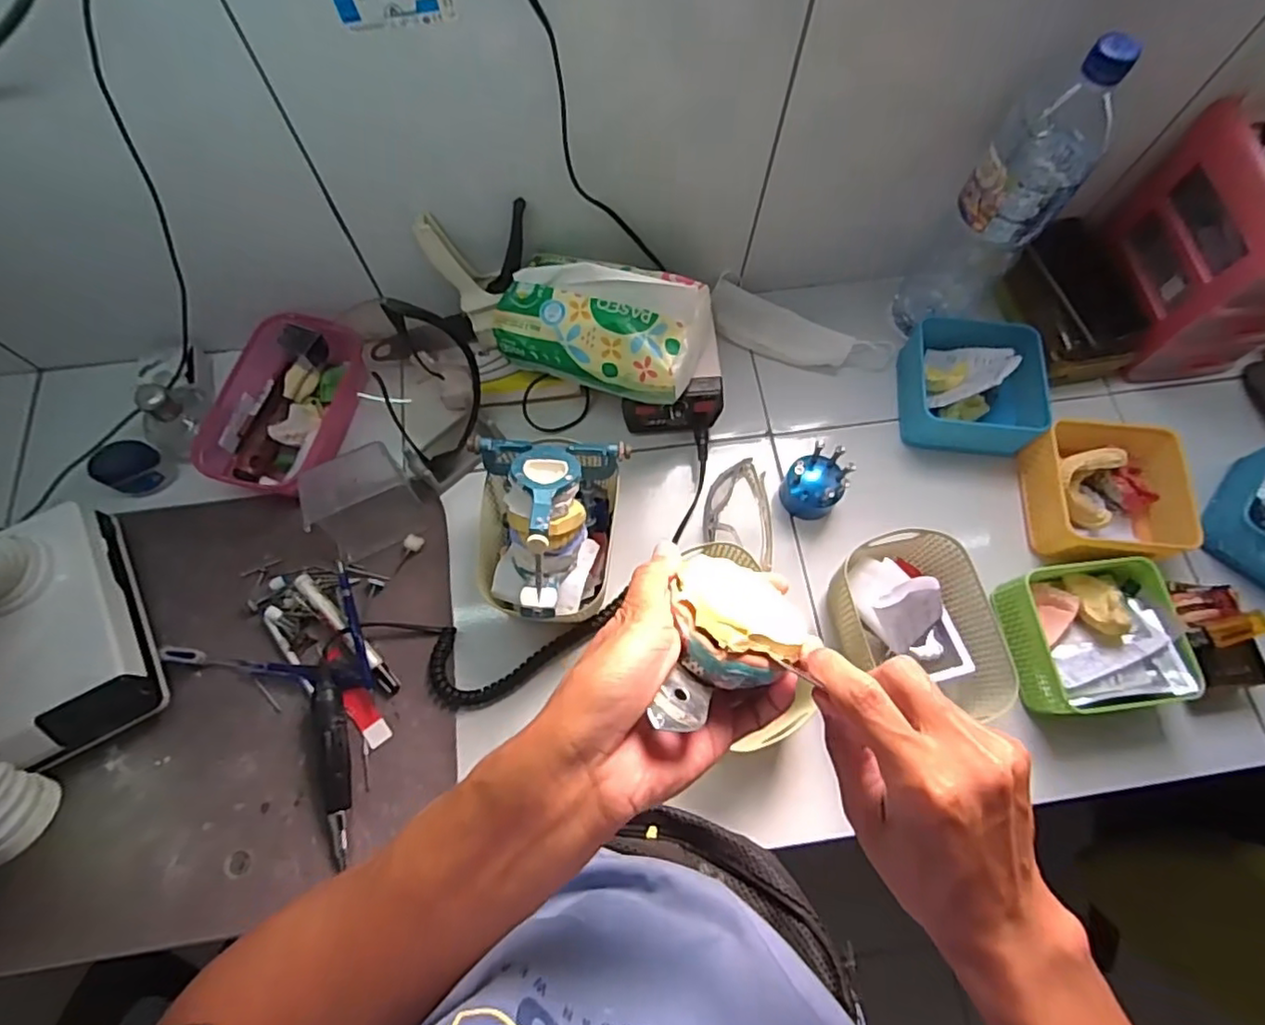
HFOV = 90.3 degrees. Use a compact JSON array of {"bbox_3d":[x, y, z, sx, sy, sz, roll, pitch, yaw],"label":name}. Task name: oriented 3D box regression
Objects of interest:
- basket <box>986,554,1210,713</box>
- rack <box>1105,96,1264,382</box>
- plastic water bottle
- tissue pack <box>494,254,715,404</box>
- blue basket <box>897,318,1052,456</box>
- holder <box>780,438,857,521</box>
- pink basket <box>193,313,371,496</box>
[{"bbox_3d":[0.430,0.120,0.601,0.140,0.067,0.136,-6,70,-4],"label":"basket"},{"bbox_3d":[0.622,-0.278,0.660,0.144,0.193,0.186,-13,71,-6],"label":"rack"},{"bbox_3d":[0.358,-0.285,0.606,0.097,0.299,0.087,34,73,11],"label":"plastic water bottle"},{"bbox_3d":[-0.026,-0.190,0.602,0.198,0.070,0.119,17,70,5],"label":"tissue pack"},{"bbox_3d":[0.366,-0.138,0.682,0.134,0.059,0.145,3,70,0],"label":"blue basket"},{"bbox_3d":[0.188,-0.032,0.646,0.059,0.061,0.062,0,70,-1],"label":"holder"},{"bbox_3d":[-0.363,-0.111,0.655,0.117,0.071,0.184,14,70,4],"label":"pink basket"}]

